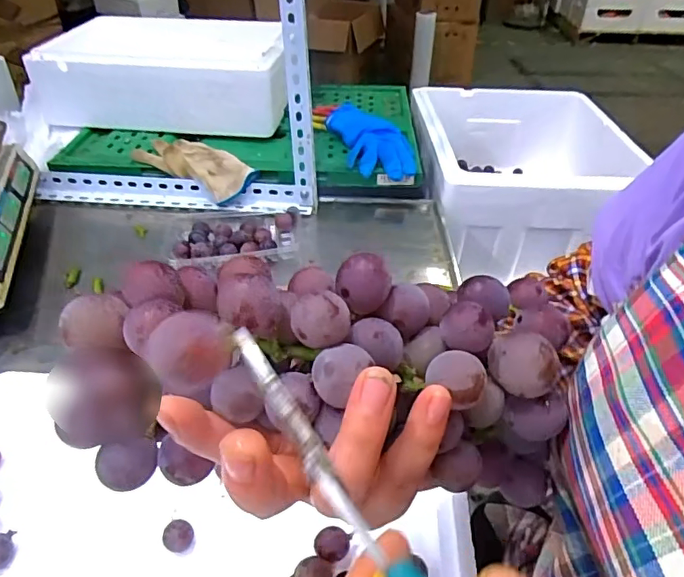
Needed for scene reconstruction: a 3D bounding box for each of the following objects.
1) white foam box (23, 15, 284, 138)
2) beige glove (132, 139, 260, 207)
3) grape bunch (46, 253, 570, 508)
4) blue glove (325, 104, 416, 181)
[{"bbox_3d":[-0.296,-0.385,0.932,0.415,0.139,0.230,4,40,11],"label":"white foam box"},{"bbox_3d":[-0.227,-0.190,0.824,0.193,0.055,0.093,20,46,27],"label":"beige glove"},{"bbox_3d":[0.001,0.034,0.222,0.218,0.089,0.089,4,37,-14],"label":"grape bunch"},{"bbox_3d":[0.051,-0.239,0.834,0.110,0.050,0.172,-13,40,-10],"label":"blue glove"}]

